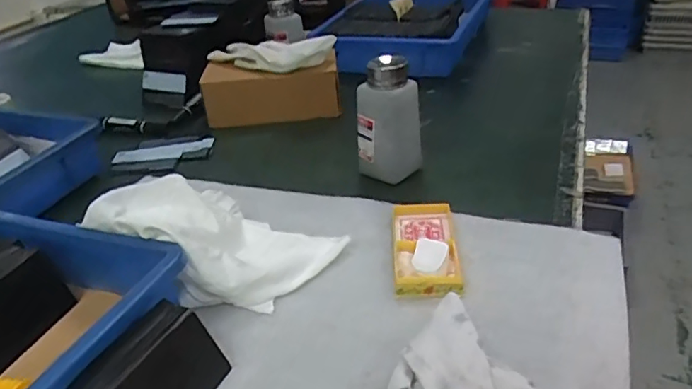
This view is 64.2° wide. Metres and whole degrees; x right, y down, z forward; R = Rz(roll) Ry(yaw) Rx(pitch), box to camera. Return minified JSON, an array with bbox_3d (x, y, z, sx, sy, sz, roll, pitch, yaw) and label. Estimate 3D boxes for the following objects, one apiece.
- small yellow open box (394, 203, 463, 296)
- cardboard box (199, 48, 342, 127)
[{"bbox_3d":[0.069,0.043,0.482,0.053,0.022,0.113,-2,31,5],"label":"small yellow open box"},{"bbox_3d":[-0.103,-0.146,0.773,0.185,0.072,0.068,-2,31,4],"label":"cardboard box"}]

